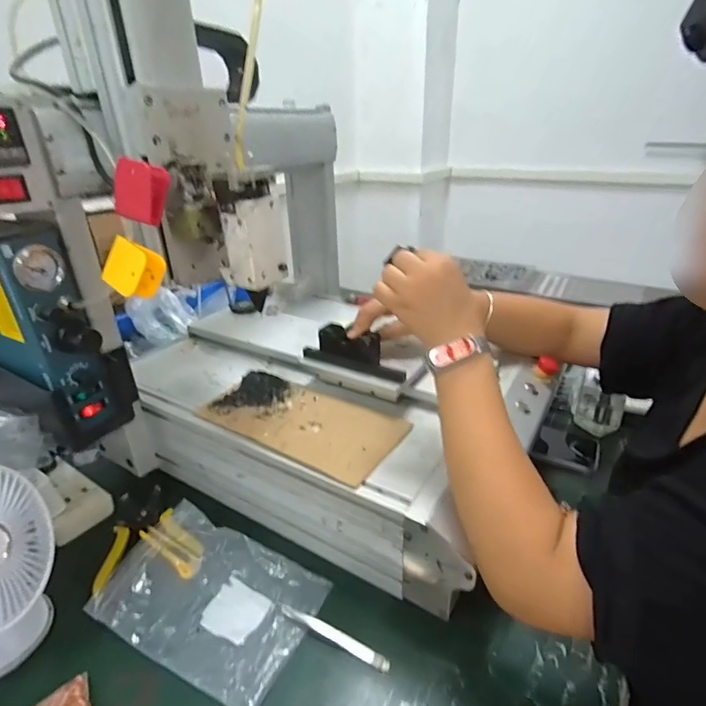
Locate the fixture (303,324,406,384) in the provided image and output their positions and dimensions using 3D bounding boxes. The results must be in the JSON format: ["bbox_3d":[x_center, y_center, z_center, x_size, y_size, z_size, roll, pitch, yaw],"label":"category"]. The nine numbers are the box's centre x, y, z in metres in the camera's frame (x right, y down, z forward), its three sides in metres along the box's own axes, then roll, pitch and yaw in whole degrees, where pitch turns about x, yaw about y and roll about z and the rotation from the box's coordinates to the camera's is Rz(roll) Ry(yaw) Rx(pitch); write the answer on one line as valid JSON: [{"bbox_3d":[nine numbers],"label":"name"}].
[{"bbox_3d":[0.004,-0.005,0.568,0.147,0.050,0.043,17,32,32],"label":"fixture"}]

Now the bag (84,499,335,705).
[{"bbox_3d":[-0.153,0.259,0.482,0.216,0.027,0.145,12,29,24],"label":"bag"}]

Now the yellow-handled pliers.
[{"bbox_3d":[-0.251,0.221,0.564,0.112,0.016,0.161,-9,27,-14],"label":"yellow-handled pliers"}]

